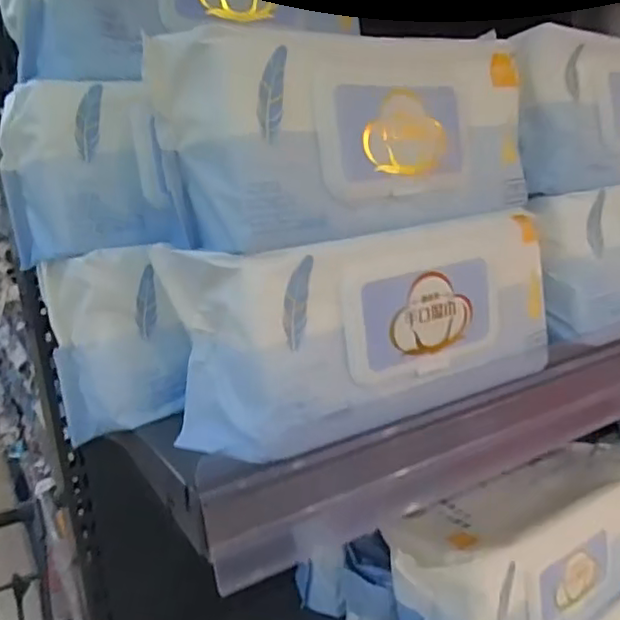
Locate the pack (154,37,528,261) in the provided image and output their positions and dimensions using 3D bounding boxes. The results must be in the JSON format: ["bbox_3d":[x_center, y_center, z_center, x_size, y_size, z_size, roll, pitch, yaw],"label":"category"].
[{"bbox_3d":[0.028,-0.092,0.329,0.202,0.092,0.050,-13,16,-30],"label":"pack"}]

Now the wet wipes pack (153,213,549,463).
[{"bbox_3d":[0.036,0.004,0.342,0.206,0.094,0.056,-12,15,-25],"label":"wet wipes pack"}]

